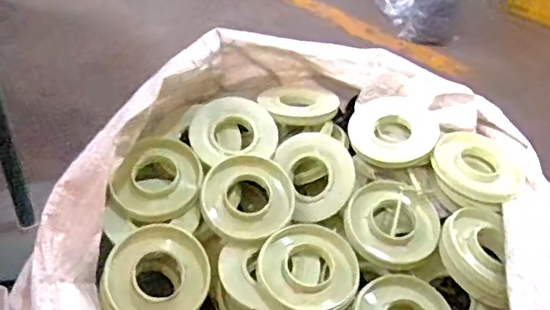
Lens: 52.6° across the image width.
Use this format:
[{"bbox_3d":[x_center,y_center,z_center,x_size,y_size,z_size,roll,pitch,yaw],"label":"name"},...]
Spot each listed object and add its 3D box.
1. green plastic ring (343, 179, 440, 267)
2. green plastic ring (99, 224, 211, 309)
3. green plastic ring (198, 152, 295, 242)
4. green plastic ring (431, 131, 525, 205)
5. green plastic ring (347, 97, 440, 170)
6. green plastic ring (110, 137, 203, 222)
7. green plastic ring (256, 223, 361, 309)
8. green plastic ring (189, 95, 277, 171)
[{"bbox_3d":[0.161,0.097,0.778,0.125,0.028,0.125,3,60,-5],"label":"green plastic ring"},{"bbox_3d":[-0.154,0.165,0.725,0.136,0.138,0.033,-19,-3,-19],"label":"green plastic ring"},{"bbox_3d":[-0.037,0.061,0.776,0.126,0.018,0.119,3,68,-8],"label":"green plastic ring"},{"bbox_3d":[0.294,0.020,0.817,0.122,0.029,0.122,7,52,-9],"label":"green plastic ring"},{"bbox_3d":[0.181,-0.034,0.856,0.131,0.032,0.131,-3,50,4],"label":"green plastic ring"},{"bbox_3d":[-0.166,0.035,0.792,0.116,0.019,0.128,33,62,3],"label":"green plastic ring"},{"bbox_3d":[0.043,0.154,0.728,0.132,0.029,0.124,6,56,-9],"label":"green plastic ring"},{"bbox_3d":[-0.065,-0.031,0.853,0.128,0.030,0.114,-26,77,-21],"label":"green plastic ring"}]

